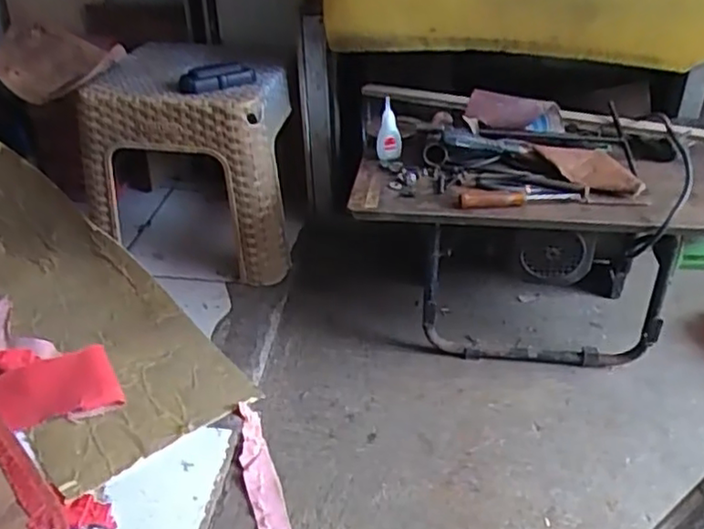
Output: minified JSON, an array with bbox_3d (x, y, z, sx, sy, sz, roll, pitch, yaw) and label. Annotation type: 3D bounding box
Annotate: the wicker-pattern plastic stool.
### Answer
[{"bbox_3d":[-0.233,-0.179,1.044,0.276,0.295,0.265,3,35,6],"label":"wicker-pattern plastic stool"}]

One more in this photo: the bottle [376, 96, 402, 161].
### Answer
[{"bbox_3d":[0.049,-0.182,0.885,0.033,0.082,0.023,-4,14,-4],"label":"bottle"}]

